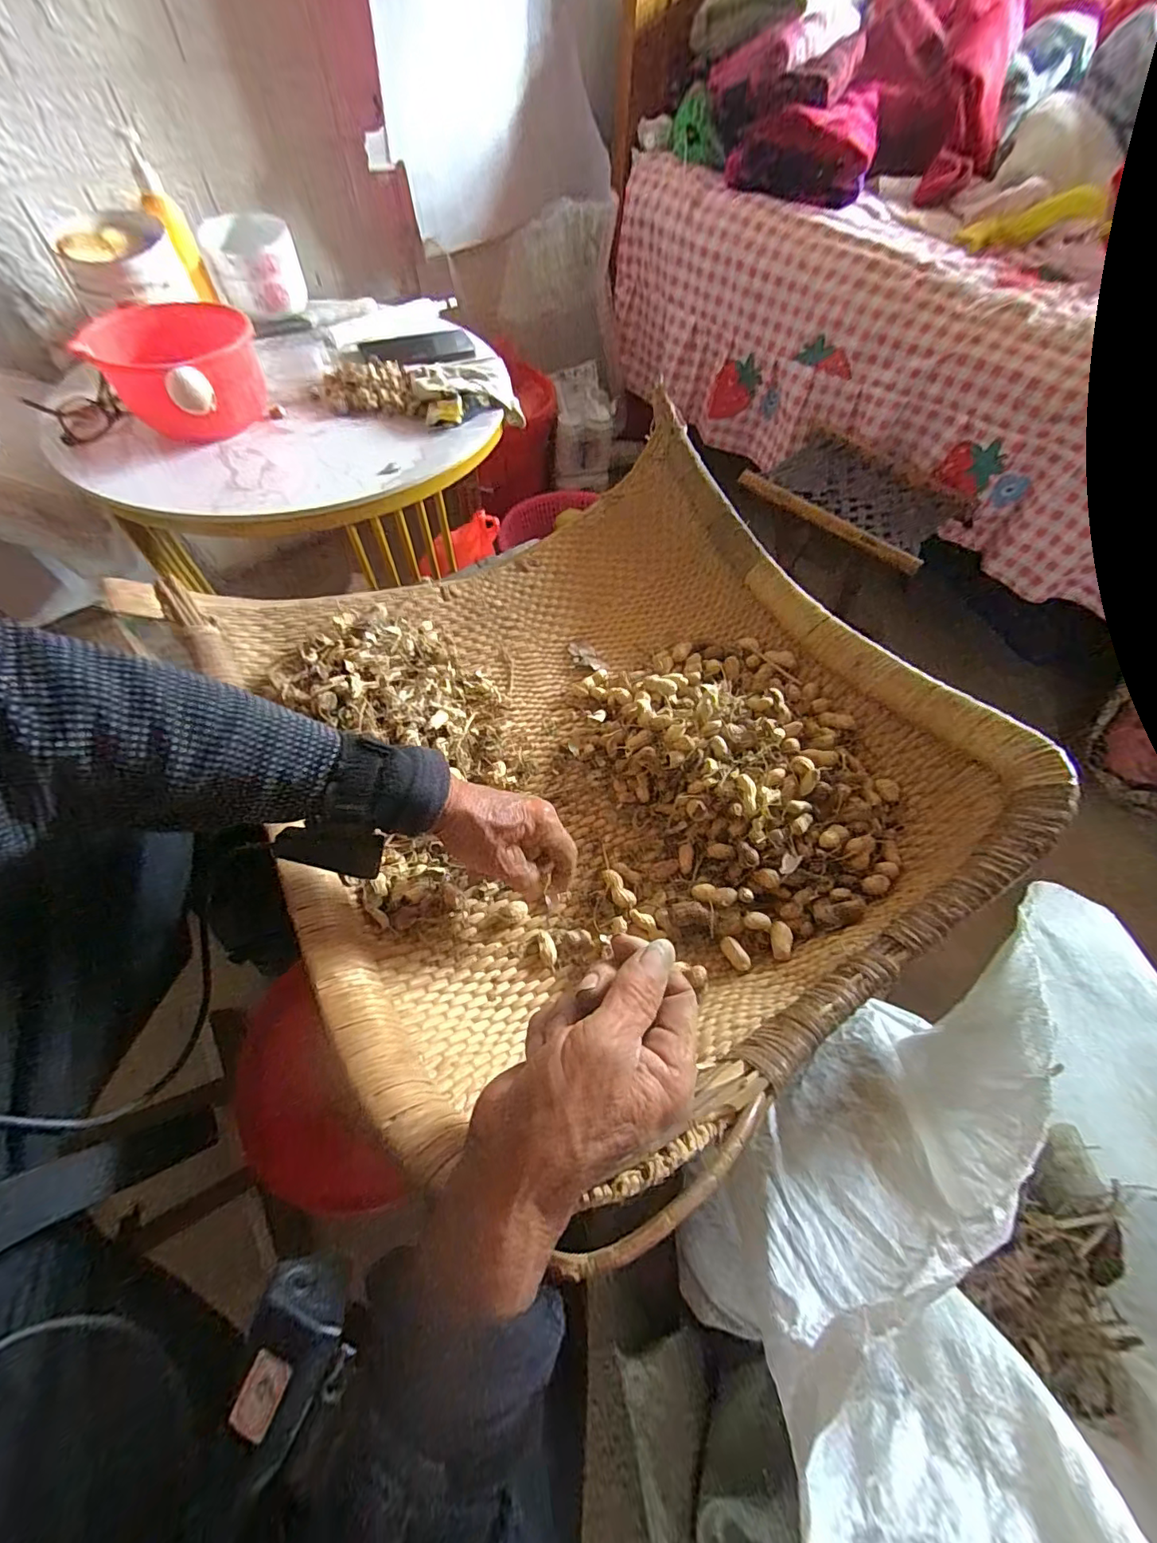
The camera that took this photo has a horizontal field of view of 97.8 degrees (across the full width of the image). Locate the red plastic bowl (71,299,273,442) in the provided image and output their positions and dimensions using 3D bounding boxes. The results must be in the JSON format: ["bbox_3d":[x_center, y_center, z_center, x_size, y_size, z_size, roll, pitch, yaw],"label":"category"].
[{"bbox_3d":[-0.472,-0.484,0.610,0.160,0.084,0.172,1,61,-2],"label":"red plastic bowl"}]

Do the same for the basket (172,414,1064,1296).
[{"bbox_3d":[0.020,-0.061,0.483,0.592,0.175,0.627,-27,65,-16],"label":"basket"}]

